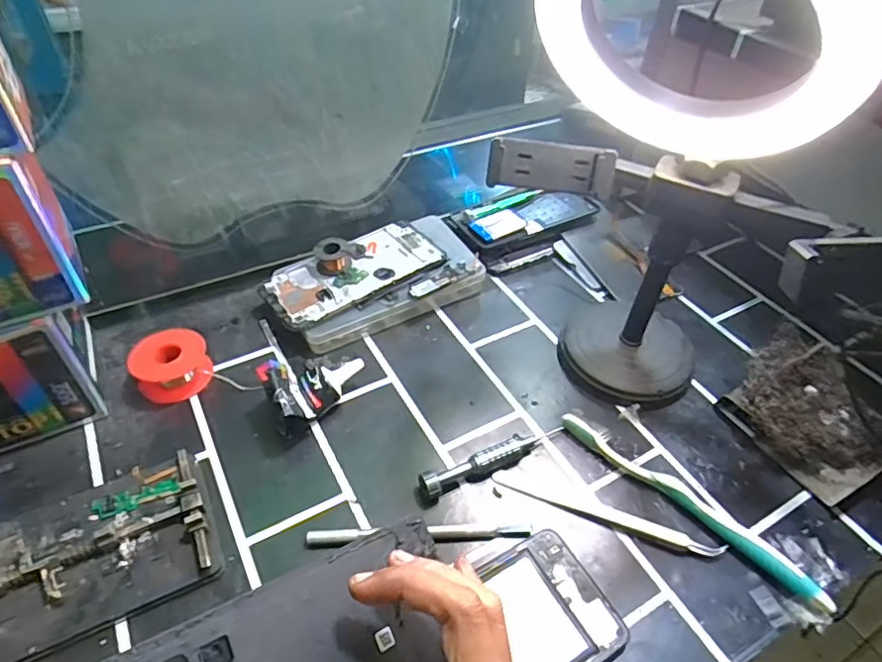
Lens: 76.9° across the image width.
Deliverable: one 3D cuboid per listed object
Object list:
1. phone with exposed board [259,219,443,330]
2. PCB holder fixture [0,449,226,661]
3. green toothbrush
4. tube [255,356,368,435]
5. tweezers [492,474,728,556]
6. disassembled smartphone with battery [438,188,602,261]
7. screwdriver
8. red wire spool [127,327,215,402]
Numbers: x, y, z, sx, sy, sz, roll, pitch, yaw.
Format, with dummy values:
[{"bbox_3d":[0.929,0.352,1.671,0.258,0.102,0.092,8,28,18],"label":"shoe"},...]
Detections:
[{"bbox_3d":[-0.076,-0.053,0.489,0.156,0.005,0.075,-26,51,-21],"label":"phone with exposed board"},{"bbox_3d":[-0.205,0.128,0.328,0.127,0.021,0.090,-19,50,-21],"label":"PCB holder fixture"},{"bbox_3d":[0.161,0.112,0.366,0.184,0.015,0.016,36,54,27],"label":"green toothbrush"},{"bbox_3d":[-0.089,0.041,0.404,0.072,0.041,0.042,-22,51,-23],"label":"tube"},{"bbox_3d":[0.105,0.119,0.360,0.146,0.008,0.012,17,47,13],"label":"tweezers"},{"bbox_3d":[0.084,-0.120,0.571,0.154,0.013,0.069,-23,63,-19],"label":"disassembled smartphone with battery"},{"bbox_3d":[0.037,0.087,0.383,0.111,0.017,0.019,-23,51,-23],"label":"screwdriver"},{"bbox_3d":[-0.204,0.026,0.421,0.052,0.033,0.046,-20,50,-21],"label":"red wire spool"}]

